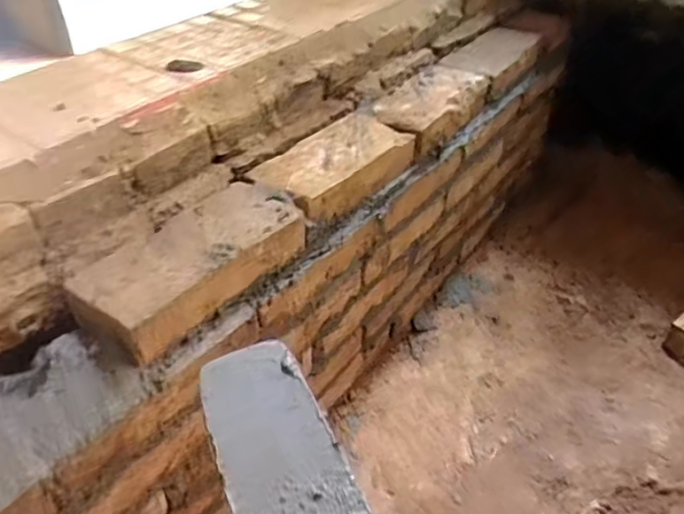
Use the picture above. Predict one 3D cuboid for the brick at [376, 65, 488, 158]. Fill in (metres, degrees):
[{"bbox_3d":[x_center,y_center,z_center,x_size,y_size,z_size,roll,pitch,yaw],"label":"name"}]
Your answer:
[{"bbox_3d":[0.139,-0.239,0.908,0.110,0.052,0.263,21,44,23],"label":"brick"}]

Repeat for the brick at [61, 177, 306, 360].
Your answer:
[{"bbox_3d":[-0.156,0.004,0.604,0.108,0.054,0.247,26,46,27],"label":"brick"}]

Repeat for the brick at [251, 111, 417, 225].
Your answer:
[{"bbox_3d":[-0.005,-0.124,0.759,0.114,0.047,0.242,25,46,27],"label":"brick"}]

